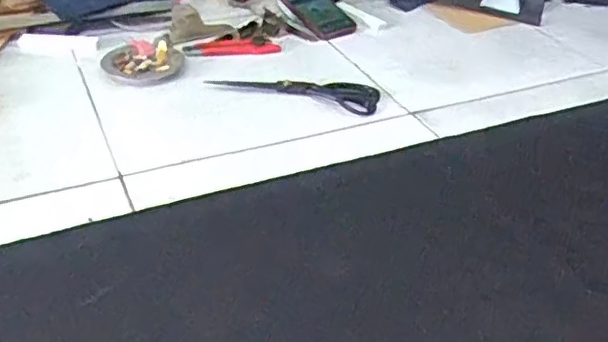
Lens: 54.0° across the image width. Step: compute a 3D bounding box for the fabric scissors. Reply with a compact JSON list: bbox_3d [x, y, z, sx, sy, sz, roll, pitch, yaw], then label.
[{"bbox_3d":[-0.014,-0.120,0.838,0.236,0.016,0.056,9,37,6],"label":"fabric scissors"}]

